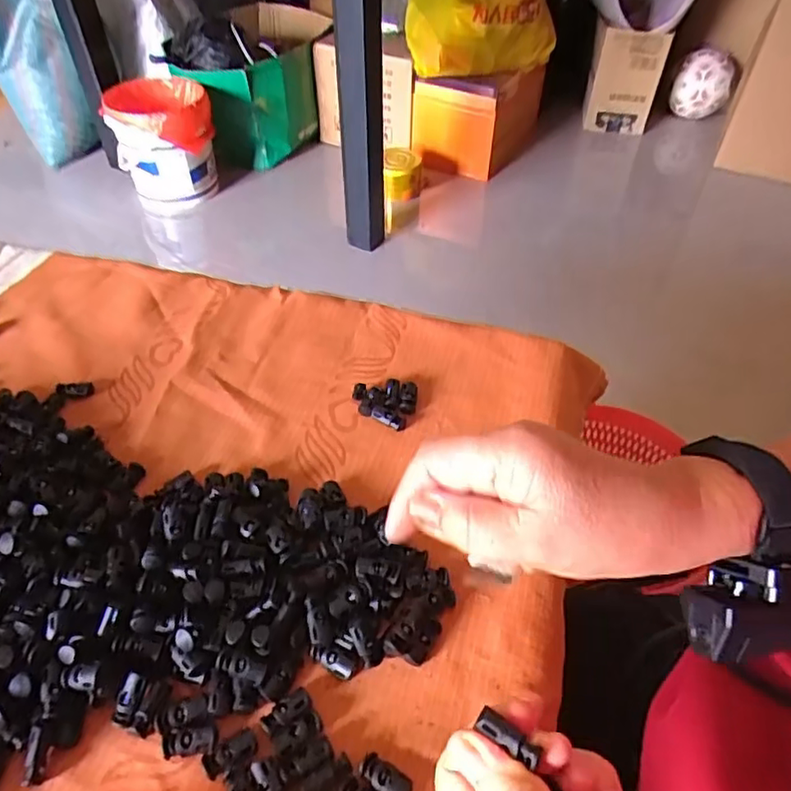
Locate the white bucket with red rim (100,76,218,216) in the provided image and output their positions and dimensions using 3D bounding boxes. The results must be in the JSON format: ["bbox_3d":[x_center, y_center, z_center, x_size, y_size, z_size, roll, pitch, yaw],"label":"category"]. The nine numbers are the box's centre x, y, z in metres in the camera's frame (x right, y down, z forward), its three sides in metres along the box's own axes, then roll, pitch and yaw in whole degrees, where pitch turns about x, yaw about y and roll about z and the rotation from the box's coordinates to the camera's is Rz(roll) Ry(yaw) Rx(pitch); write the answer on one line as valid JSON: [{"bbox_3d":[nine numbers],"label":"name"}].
[{"bbox_3d":[-0.625,-0.680,1.644,0.256,0.288,0.267,-16,48,-14],"label":"white bucket with red rim"}]

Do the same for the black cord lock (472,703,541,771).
[{"bbox_3d":[0.045,0.136,0.240,0.026,0.005,0.010,30,53,23],"label":"black cord lock"}]

